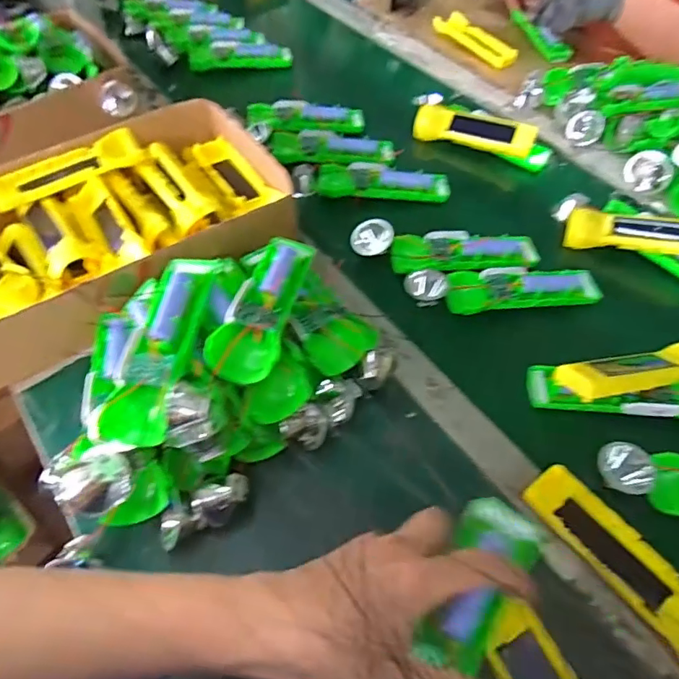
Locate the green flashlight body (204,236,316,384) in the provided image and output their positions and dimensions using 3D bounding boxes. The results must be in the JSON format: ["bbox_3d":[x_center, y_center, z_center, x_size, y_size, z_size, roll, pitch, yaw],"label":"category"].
[{"bbox_3d":[-0.059,-0.034,0.415,0.048,0.034,0.163,12,54,7],"label":"green flashlight body"}]

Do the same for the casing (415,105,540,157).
[{"bbox_3d":[0.186,-0.289,0.685,0.164,0.029,0.038,17,55,10],"label":"casing"}]

